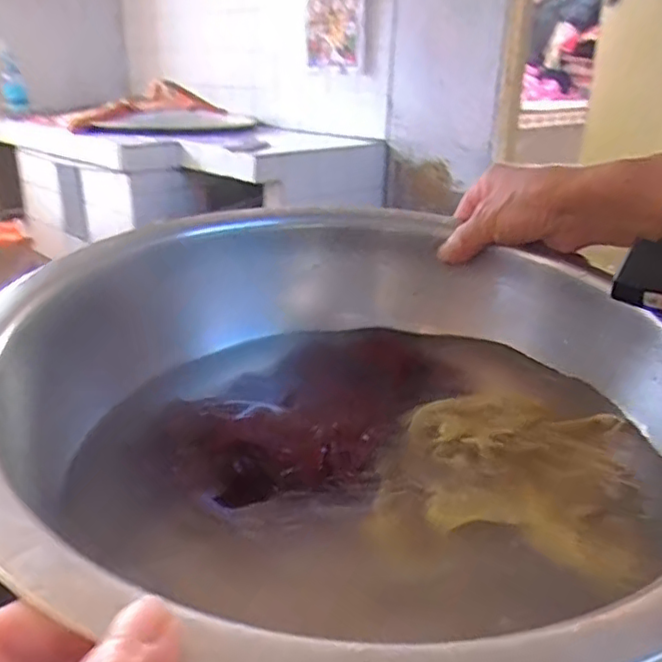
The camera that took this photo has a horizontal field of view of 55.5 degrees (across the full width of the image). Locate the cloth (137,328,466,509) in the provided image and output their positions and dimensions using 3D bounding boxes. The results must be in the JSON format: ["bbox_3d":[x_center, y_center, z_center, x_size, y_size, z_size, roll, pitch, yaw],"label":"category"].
[{"bbox_3d":[-0.001,0.045,0.401,0.125,0.027,0.215,15,26,36],"label":"cloth"}]

